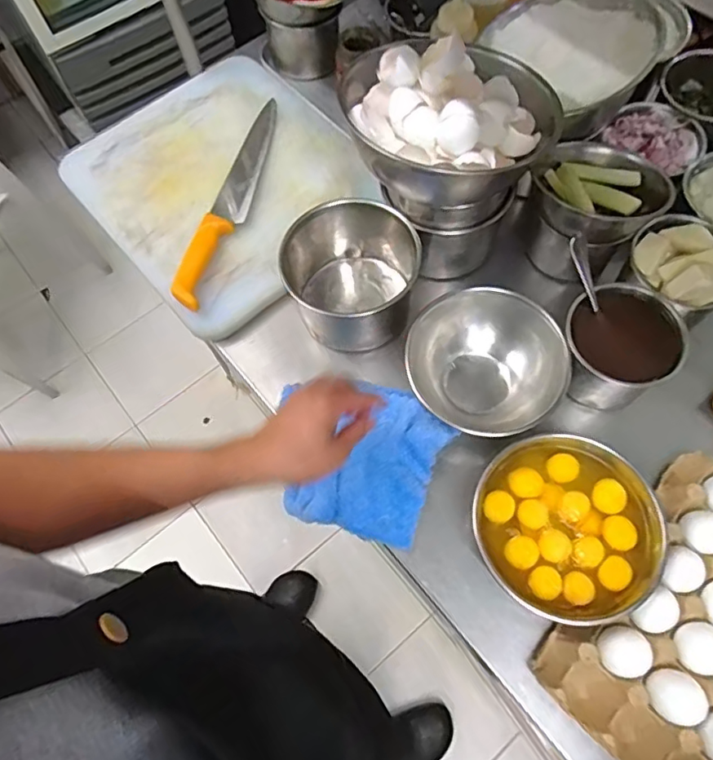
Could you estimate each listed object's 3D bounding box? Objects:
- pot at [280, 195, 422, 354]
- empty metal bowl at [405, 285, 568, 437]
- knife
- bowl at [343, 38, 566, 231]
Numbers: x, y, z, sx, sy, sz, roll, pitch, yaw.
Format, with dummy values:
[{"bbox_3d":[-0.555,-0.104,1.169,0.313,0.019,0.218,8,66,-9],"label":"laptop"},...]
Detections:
[{"bbox_3d":[-0.004,-0.121,0.655,0.147,0.111,0.148,-1,66,2],"label":"pot"},{"bbox_3d":[0.140,-0.012,0.610,0.143,0.096,0.163,-34,68,-12],"label":"empty metal bowl"},{"bbox_3d":[-0.161,-0.247,0.728,0.049,0.023,0.351,12,67,8],"label":"knife"},{"bbox_3d":[0.095,-0.249,0.580,0.201,0.134,0.166,-4,65,1],"label":"bowl"}]

